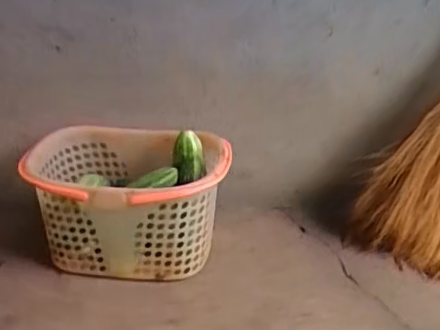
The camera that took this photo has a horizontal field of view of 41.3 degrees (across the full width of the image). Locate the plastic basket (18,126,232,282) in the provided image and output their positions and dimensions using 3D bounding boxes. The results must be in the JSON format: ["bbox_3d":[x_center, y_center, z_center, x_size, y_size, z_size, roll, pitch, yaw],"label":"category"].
[{"bbox_3d":[-0.194,0.058,1.274,0.404,0.234,0.352,3,25,4],"label":"plastic basket"}]

